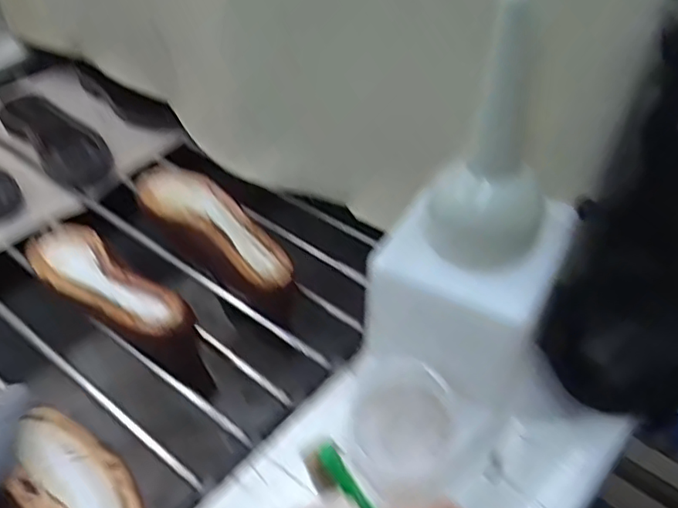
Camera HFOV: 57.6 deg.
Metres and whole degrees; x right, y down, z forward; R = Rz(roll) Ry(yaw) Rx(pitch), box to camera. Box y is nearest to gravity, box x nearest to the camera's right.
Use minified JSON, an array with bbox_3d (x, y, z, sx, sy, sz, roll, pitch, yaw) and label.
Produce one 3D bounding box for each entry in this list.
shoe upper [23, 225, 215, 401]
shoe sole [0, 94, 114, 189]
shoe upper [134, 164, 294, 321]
[{"bbox_3d":[-0.248,0.065,0.693,0.263,0.103,0.079,32,55,26],"label":"shoe upper"},{"bbox_3d":[-0.421,-0.174,0.925,0.089,0.024,0.237,-35,56,-27],"label":"shoe sole"},{"bbox_3d":[-0.146,-0.016,0.736,0.244,0.083,0.077,30,54,25],"label":"shoe upper"}]

